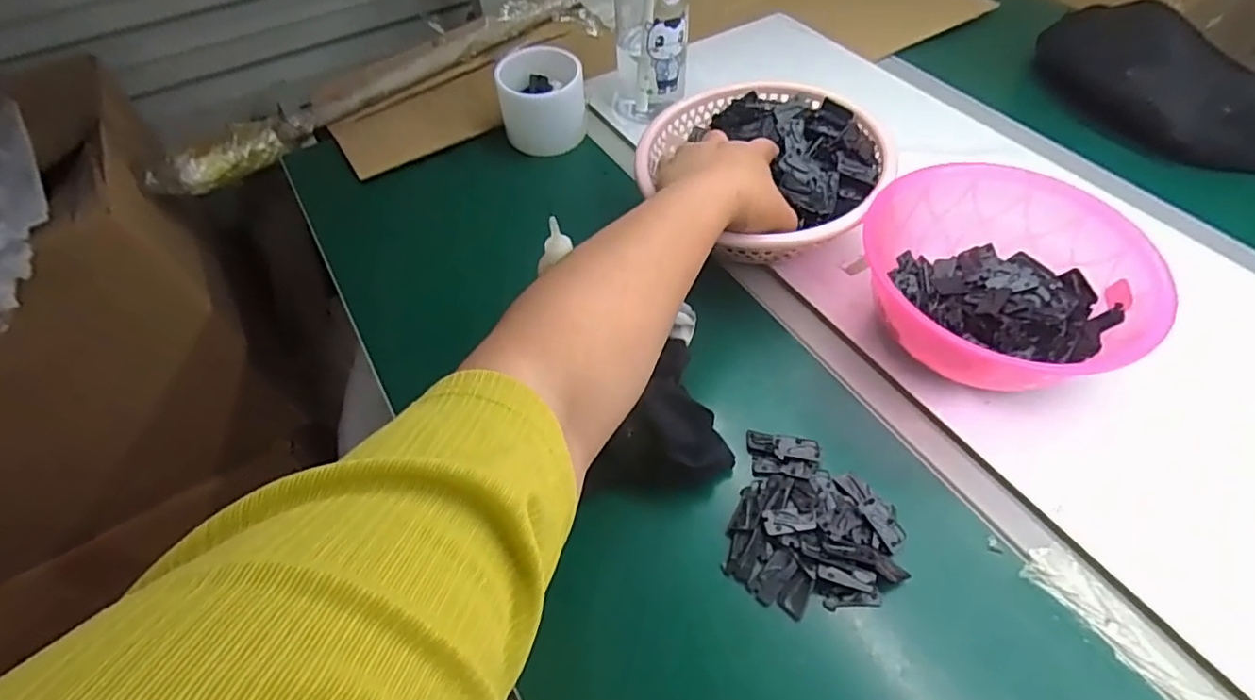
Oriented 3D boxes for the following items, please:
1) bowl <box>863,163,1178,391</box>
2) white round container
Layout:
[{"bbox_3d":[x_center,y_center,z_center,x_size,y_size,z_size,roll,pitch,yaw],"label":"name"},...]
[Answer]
[{"bbox_3d":[0.272,-0.052,0.460,0.183,0.078,0.163,-5,53,-1],"label":"bowl"},{"bbox_3d":[-0.090,-0.262,0.636,0.086,0.074,0.083,-1,53,2],"label":"white round container"}]

